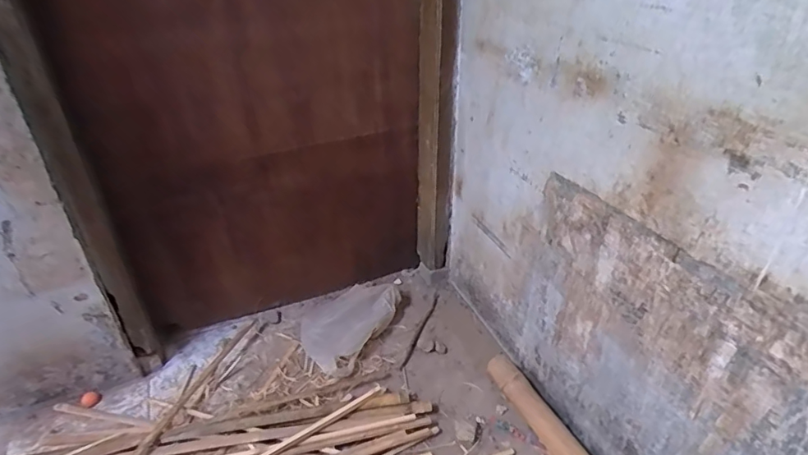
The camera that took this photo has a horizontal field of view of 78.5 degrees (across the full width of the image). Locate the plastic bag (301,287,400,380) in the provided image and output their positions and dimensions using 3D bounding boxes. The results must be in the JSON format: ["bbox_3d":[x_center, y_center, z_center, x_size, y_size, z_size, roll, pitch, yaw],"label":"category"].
[{"bbox_3d":[-0.183,0.261,1.429,0.255,0.069,0.327,19,38,28],"label":"plastic bag"}]

